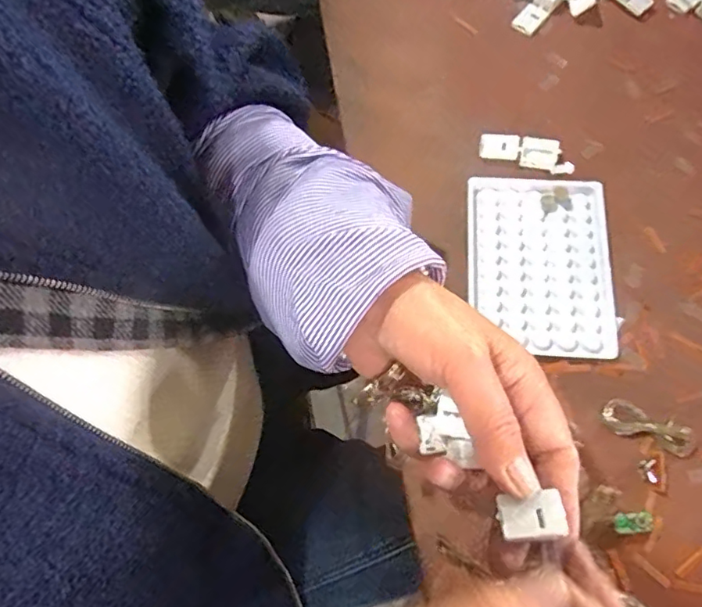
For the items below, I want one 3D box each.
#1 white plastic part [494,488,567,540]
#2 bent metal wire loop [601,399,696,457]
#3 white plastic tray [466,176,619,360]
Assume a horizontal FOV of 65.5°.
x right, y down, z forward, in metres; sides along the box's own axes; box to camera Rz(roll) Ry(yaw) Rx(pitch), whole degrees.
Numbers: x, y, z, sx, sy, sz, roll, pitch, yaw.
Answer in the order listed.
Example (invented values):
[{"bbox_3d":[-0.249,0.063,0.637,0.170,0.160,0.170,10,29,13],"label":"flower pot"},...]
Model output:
[{"bbox_3d":[0.076,0.091,0.234,0.026,0.005,0.018,-5,68,1],"label":"white plastic part"},{"bbox_3d":[0.181,0.076,0.331,0.052,0.006,0.020,23,71,12],"label":"bent metal wire loop"},{"bbox_3d":[0.128,-0.028,0.373,0.095,0.006,0.130,3,68,4],"label":"white plastic tray"}]

